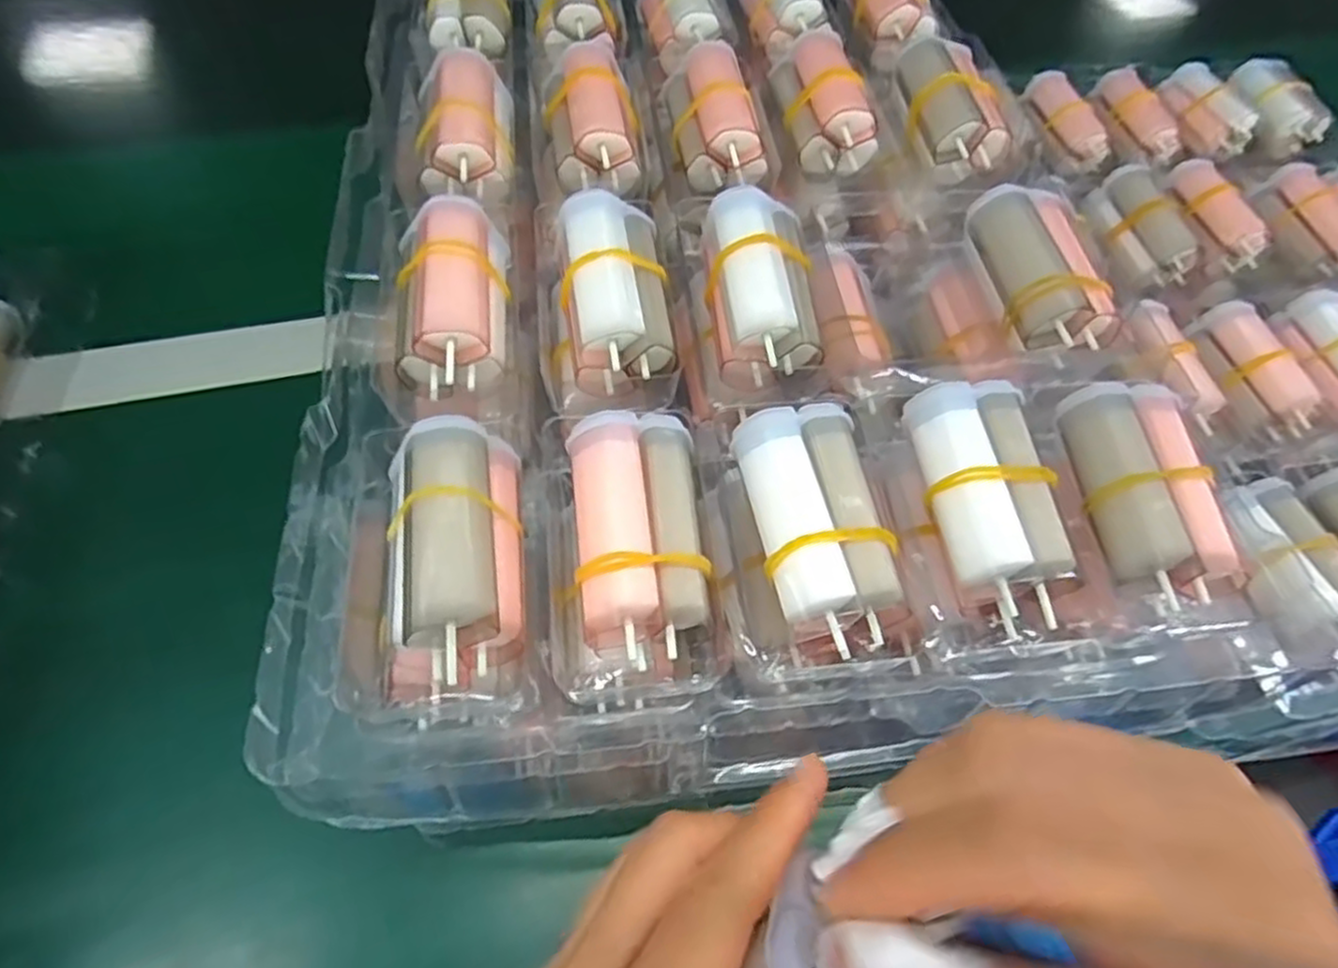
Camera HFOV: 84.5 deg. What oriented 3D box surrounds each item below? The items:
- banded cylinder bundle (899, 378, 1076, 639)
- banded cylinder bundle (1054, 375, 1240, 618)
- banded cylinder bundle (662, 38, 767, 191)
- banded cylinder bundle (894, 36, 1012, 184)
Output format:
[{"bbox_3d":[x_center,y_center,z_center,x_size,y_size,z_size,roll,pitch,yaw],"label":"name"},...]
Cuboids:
[{"bbox_3d":[0.093,0.003,0.213,0.032,0.019,0.070,-3,59,-6],"label":"banded cylinder bundle"},{"bbox_3d":[0.142,-0.001,0.219,0.031,0.016,0.067,-2,59,-6],"label":"banded cylinder bundle"},{"bbox_3d":[0.018,-0.155,0.307,0.030,0.024,0.062,-8,59,-9],"label":"banded cylinder bundle"},{"bbox_3d":[0.121,-0.163,0.318,0.034,0.028,0.063,-2,59,-6],"label":"banded cylinder bundle"}]

